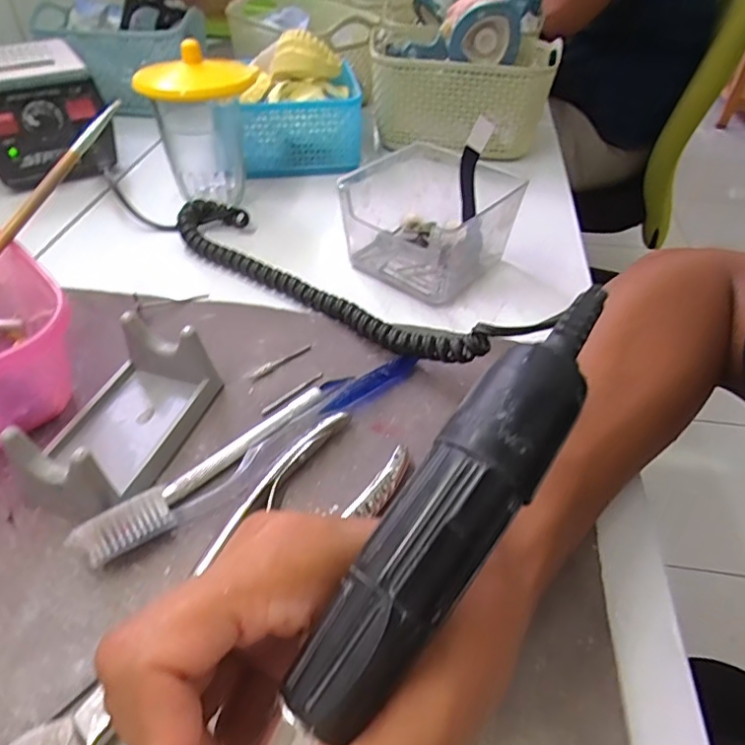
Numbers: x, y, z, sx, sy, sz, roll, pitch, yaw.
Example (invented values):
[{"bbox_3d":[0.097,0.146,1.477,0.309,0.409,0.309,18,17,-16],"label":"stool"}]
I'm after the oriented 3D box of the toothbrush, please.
[{"bbox_3d":[-0.048,0.033,0.272,0.184,0.018,0.019,-34,54,-30],"label":"toothbrush"}]

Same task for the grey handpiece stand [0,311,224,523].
[{"bbox_3d":[-0.126,0.018,0.271,0.060,0.039,0.094,16,46,14],"label":"grey handpiece stand"}]

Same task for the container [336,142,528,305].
[{"bbox_3d":[0.041,-0.109,0.396,0.108,0.062,0.100,27,50,24],"label":"container"}]

